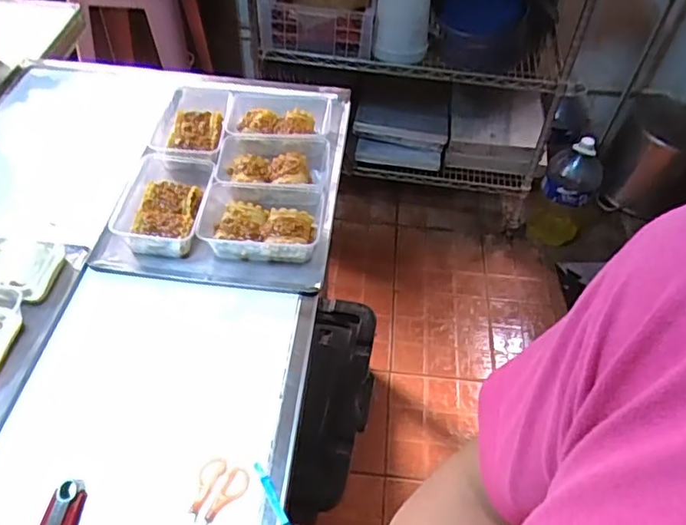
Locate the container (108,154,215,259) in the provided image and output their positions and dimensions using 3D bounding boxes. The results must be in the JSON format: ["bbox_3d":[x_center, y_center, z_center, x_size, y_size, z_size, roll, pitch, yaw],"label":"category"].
[{"bbox_3d":[-0.269,-0.089,0.864,0.127,0.045,0.185,6,50,1],"label":"container"}]

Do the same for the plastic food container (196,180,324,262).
[{"bbox_3d":[-0.120,-0.059,0.850,0.176,0.051,0.125,4,50,0],"label":"plastic food container"}]

